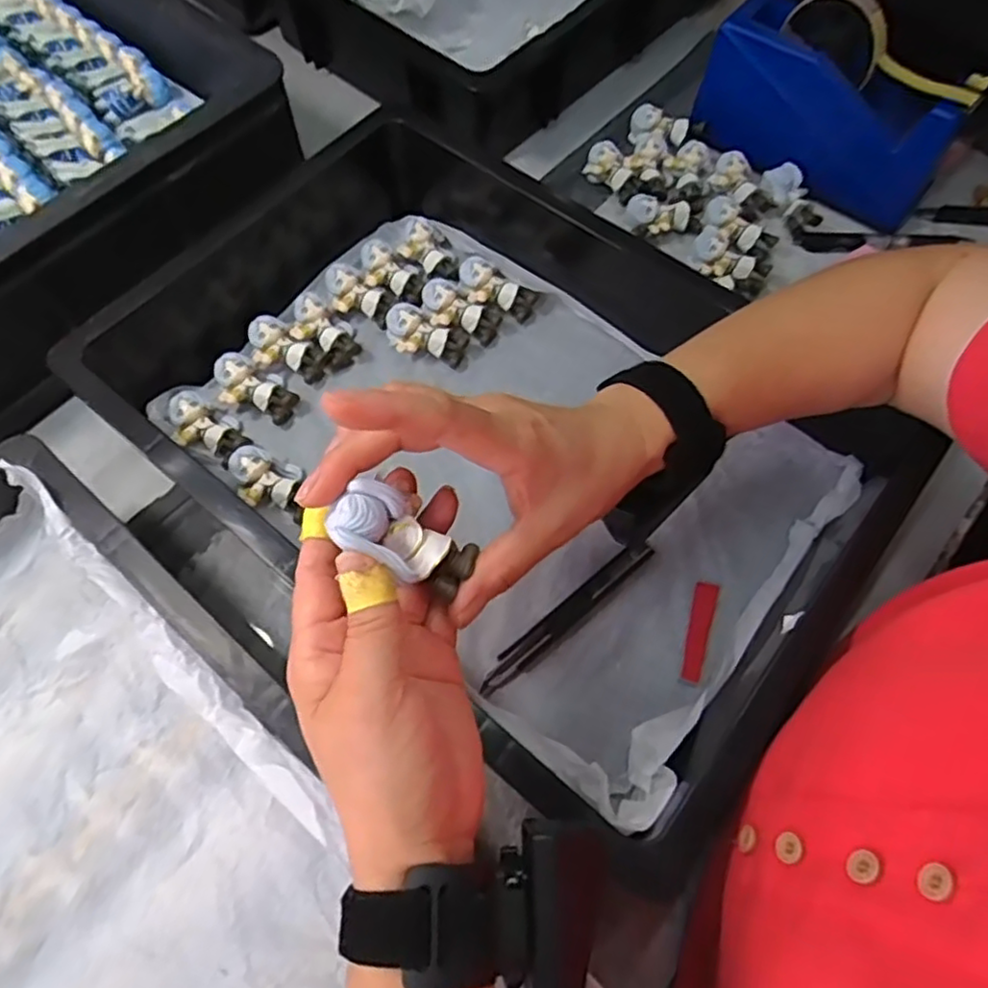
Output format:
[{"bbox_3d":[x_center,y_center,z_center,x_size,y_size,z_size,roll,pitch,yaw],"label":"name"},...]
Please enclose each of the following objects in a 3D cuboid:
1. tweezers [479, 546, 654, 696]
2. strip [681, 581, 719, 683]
[{"bbox_3d":[0.046,0.076,0.414,0.134,0.010,0.017,-36,70,-16],"label":"tweezers"},{"bbox_3d":[0.127,0.084,0.411,0.014,0.004,0.062,15,66,6],"label":"strip"}]

